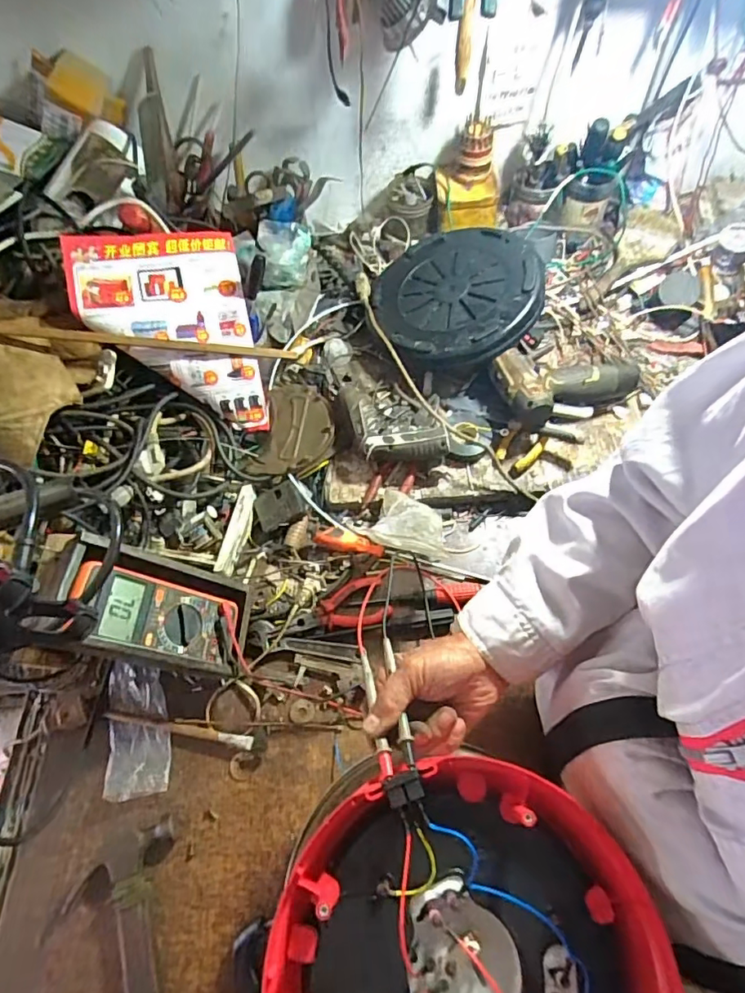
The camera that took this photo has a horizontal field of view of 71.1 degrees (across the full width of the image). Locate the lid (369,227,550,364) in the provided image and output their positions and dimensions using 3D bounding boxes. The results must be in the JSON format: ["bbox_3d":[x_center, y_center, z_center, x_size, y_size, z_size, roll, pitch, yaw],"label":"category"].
[{"bbox_3d":[0.121,-0.295,0.748,0.230,0.023,0.236,-8,62,15],"label":"lid"}]

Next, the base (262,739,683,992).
[{"bbox_3d":[0.064,0.320,0.361,0.255,0.074,0.243,-1,63,1],"label":"base"}]

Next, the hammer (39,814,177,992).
[{"bbox_3d":[-0.236,0.437,0.467,0.120,0.035,0.229,-13,64,-5],"label":"hammer"}]

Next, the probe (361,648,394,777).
[{"bbox_3d":[0.002,0.175,0.436,0.010,0.009,0.118,-12,38,-4],"label":"probe"}]

